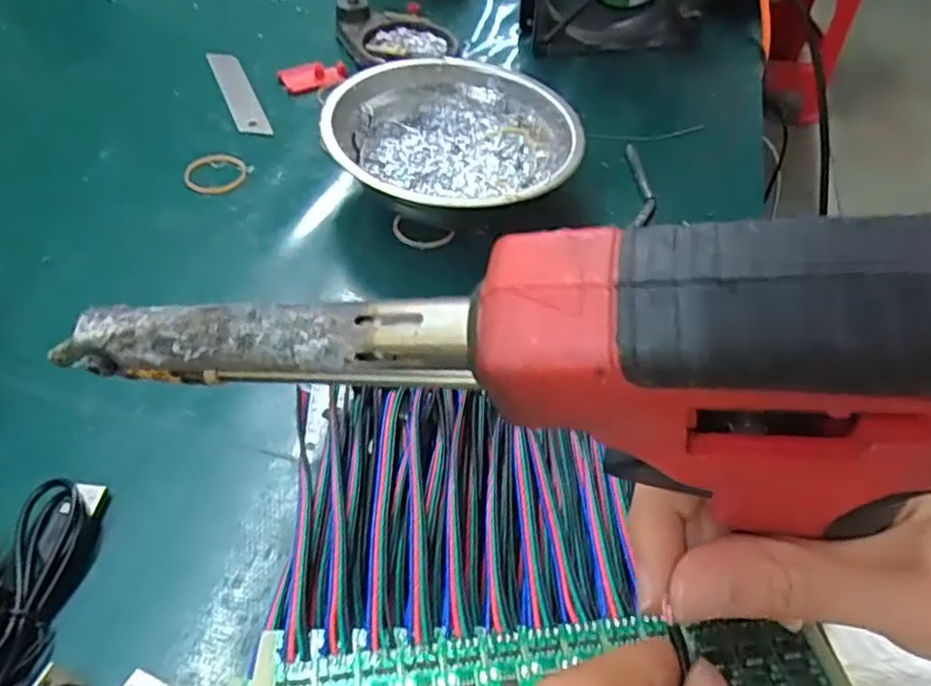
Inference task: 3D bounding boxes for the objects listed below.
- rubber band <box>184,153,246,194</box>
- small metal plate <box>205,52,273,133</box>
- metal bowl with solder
[{"bbox_3d":[-0.137,-0.094,0.379,0.033,0.004,0.033,2,51,-2],"label":"rubber band"},{"bbox_3d":[-0.144,-0.160,0.434,0.018,0.004,0.105,-24,54,-10],"label":"small metal plate"},{"bbox_3d":[-0.006,-0.099,0.356,0.123,0.043,0.124,2,51,-2],"label":"metal bowl with solder"}]

